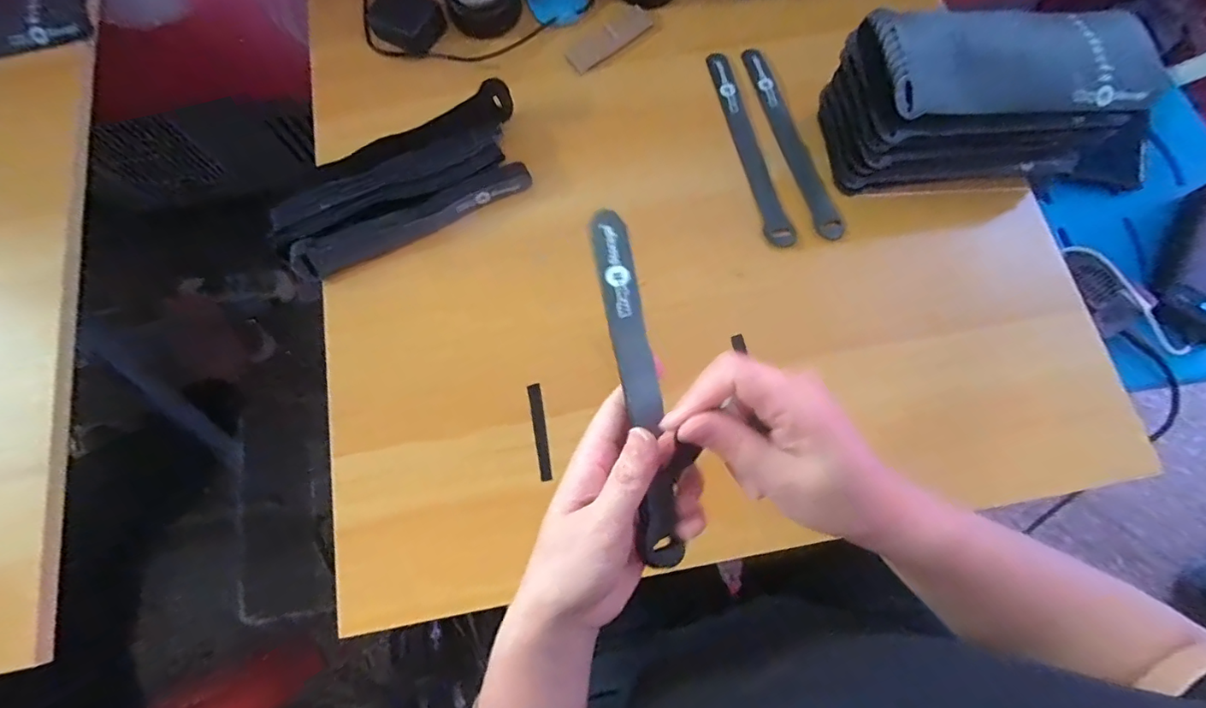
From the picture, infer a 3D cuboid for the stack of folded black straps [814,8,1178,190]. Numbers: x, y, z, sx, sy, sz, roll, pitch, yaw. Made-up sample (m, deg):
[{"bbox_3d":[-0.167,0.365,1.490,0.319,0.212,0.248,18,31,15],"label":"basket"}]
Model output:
[{"bbox_3d":[0.282,-0.189,0.388,0.215,0.103,0.090,-8,75,-1],"label":"stack of folded black straps"}]

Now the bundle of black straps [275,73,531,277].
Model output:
[{"bbox_3d":[-0.159,-0.135,0.429,0.215,0.031,0.086,-32,77,-7],"label":"bundle of black straps"}]

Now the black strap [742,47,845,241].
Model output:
[{"bbox_3d":[0.158,-0.184,0.445,0.021,0.005,0.196,-17,72,3],"label":"black strap"}]

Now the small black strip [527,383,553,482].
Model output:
[{"bbox_3d":[-0.046,0.057,0.385,0.010,0.004,0.070,-10,81,-4],"label":"small black strip"}]

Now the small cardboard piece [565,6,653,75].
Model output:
[{"bbox_3d":[0.006,-0.292,0.480,0.089,0.004,0.032,-41,78,-9],"label":"small cardboard piece"}]

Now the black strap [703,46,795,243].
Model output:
[{"bbox_3d":[0.123,-0.180,0.444,0.021,0.008,0.196,-12,75,-2],"label":"black strap"}]

